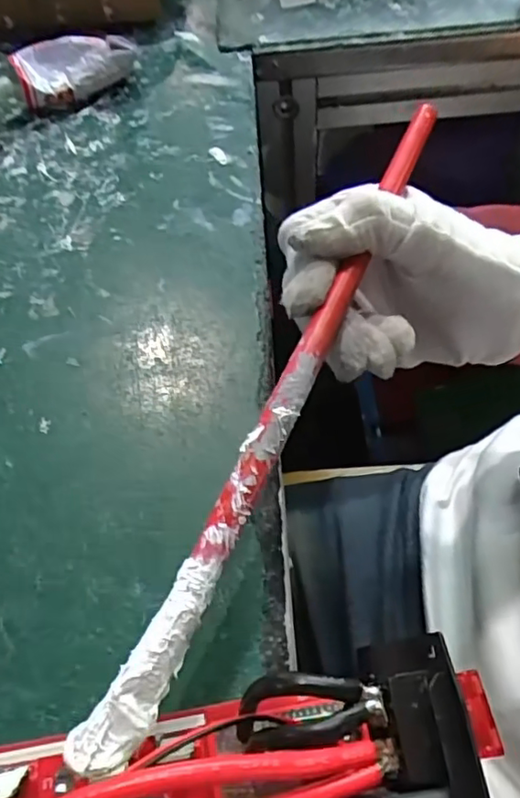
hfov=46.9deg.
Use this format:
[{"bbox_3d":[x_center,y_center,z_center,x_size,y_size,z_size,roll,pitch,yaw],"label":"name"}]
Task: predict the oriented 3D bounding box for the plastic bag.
[{"bbox_3d":[-0.096,-0.173,0.315,0.060,0.025,0.017,-21,60,-9],"label":"plastic bag"}]

